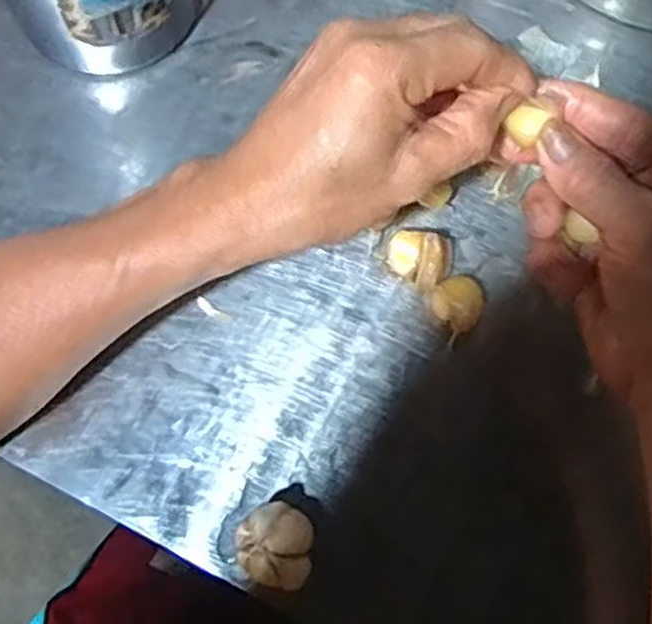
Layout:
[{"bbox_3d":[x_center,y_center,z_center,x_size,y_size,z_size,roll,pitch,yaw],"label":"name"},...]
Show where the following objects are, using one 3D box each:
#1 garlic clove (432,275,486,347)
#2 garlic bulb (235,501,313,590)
[{"bbox_3d":[0.068,-0.003,0.399,0.028,0.013,0.028,0,69,1],"label":"garlic clove"},{"bbox_3d":[-0.022,0.103,0.346,0.030,0.036,0.034,7,69,3],"label":"garlic bulb"}]

